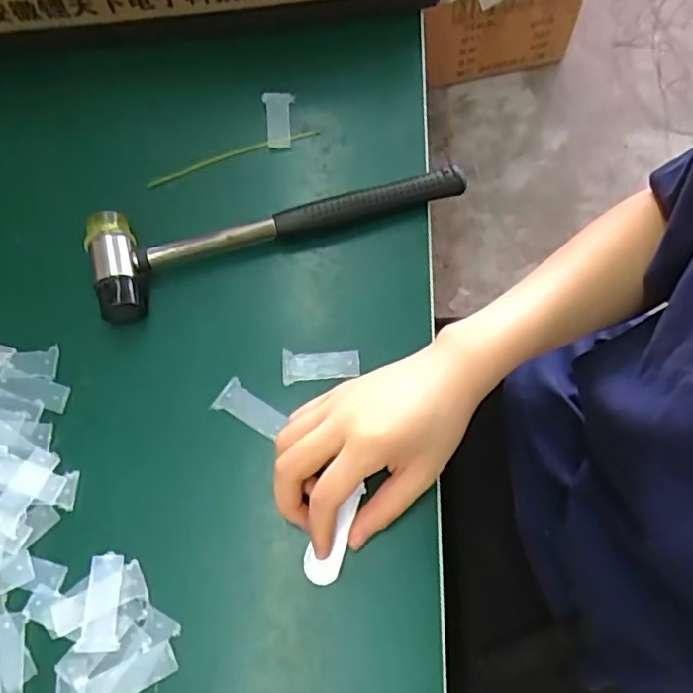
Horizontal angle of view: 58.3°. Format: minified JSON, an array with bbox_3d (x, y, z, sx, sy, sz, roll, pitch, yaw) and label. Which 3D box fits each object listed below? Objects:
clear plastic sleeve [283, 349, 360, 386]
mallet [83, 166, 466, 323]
[{"bbox_3d":[-0.016,0.012,0.388,0.047,0.006,0.020,-3,66,0],"label":"clear plastic sleeve"},{"bbox_3d":[-0.044,-0.085,0.417,0.248,0.032,0.067,-19,67,-6],"label":"mallet"}]

